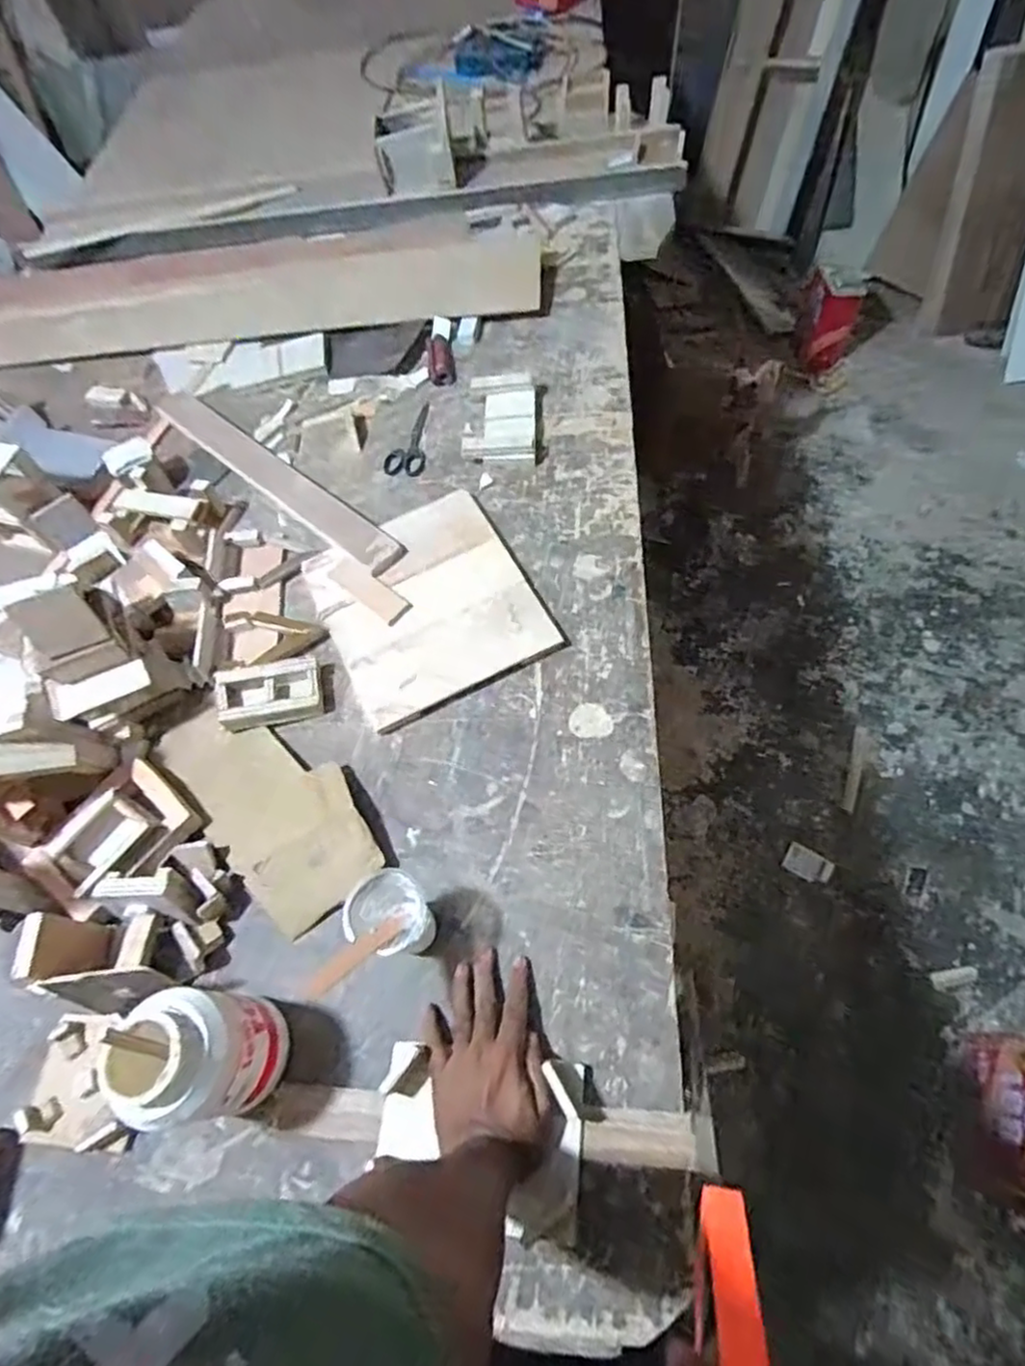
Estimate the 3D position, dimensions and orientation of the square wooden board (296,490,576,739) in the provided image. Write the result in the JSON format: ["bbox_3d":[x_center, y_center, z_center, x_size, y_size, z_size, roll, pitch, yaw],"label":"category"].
[{"bbox_3d":[-0.106,-0.103,0.818,0.241,0.015,0.272,-26,62,-7],"label":"square wooden board"}]

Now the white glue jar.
[{"bbox_3d":[-0.251,0.302,0.544,0.085,0.144,0.089,-3,62,6],"label":"white glue jar"}]

